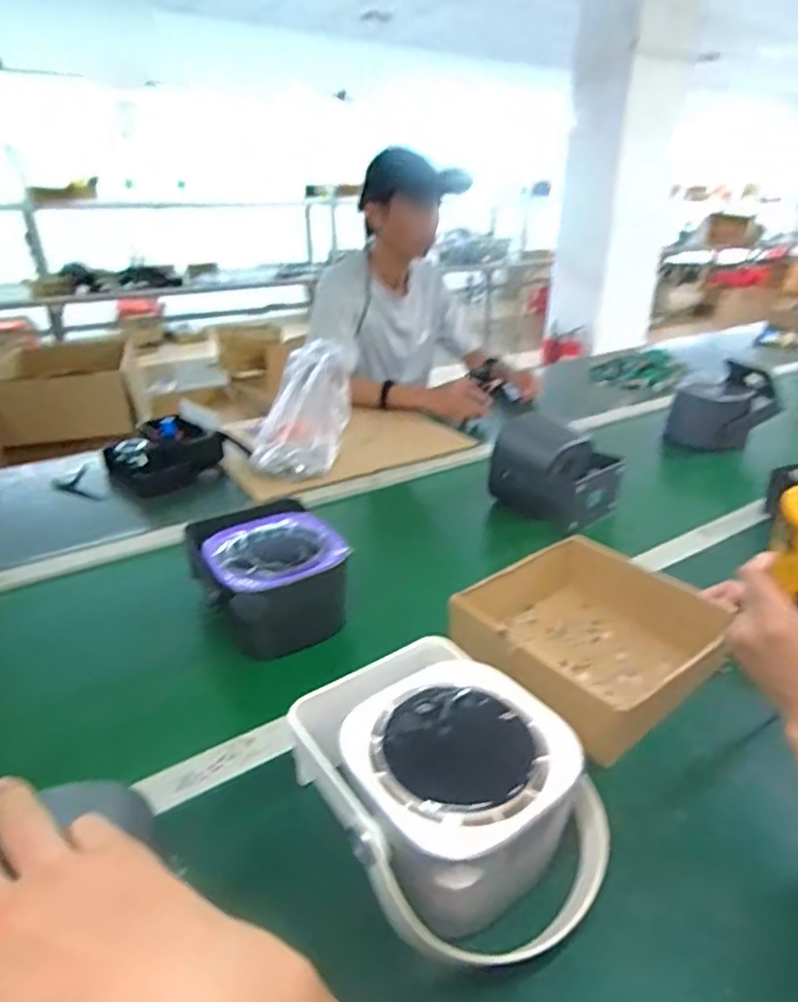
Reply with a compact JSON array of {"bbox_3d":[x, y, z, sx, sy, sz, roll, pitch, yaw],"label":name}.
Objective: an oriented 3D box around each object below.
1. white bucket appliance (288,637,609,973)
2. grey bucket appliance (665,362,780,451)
[{"bbox_3d":[0.032,0.207,0.442,0.165,0.106,0.220,-22,33,-37],"label":"white bucket appliance"},{"bbox_3d":[0.666,-0.186,1.242,0.179,0.149,0.139,17,31,32],"label":"grey bucket appliance"}]

